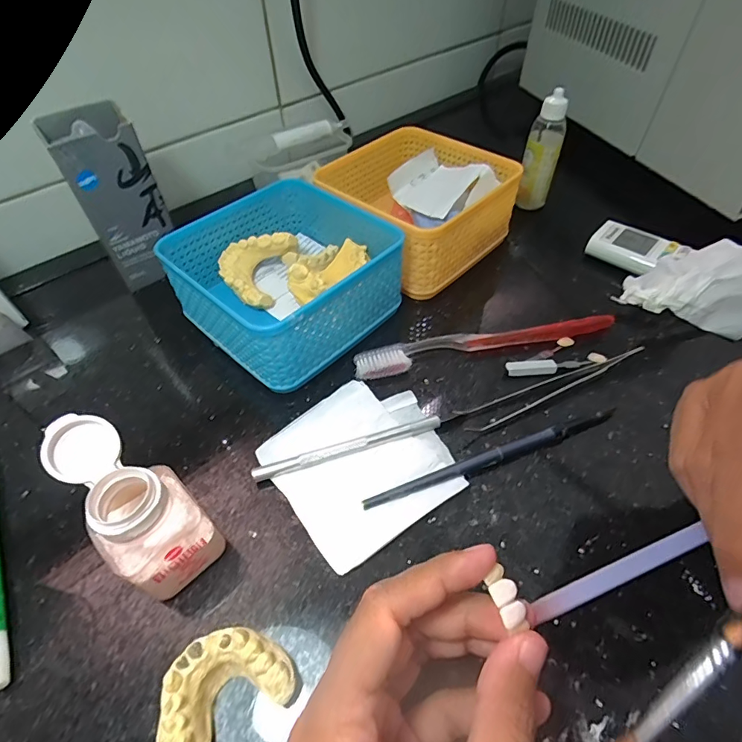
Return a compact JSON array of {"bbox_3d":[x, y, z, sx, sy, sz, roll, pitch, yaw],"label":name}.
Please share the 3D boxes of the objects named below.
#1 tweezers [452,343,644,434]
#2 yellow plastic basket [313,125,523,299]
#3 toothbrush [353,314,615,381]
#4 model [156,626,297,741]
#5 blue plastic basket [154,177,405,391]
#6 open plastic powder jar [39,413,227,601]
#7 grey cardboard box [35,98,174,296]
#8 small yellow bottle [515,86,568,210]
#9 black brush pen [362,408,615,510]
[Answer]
[{"bbox_3d":[0.119,0.008,0.287,0.135,0.011,0.017,-20,52,-15],"label":"tweezers"},{"bbox_3d":[0.037,-0.140,0.380,0.132,0.070,0.131,36,59,27],"label":"yellow plastic basket"},{"bbox_3d":[0.080,-0.021,0.312,0.185,0.011,0.018,-11,50,-8],"label":"toothbrush"},{"bbox_3d":[-0.062,0.133,0.183,0.054,0.025,0.038,-32,56,-23],"label":"model"},{"bbox_3d":[-0.061,-0.069,0.322,0.129,0.065,0.128,36,59,27],"label":"blue plastic basket"},{"bbox_3d":[-0.110,0.064,0.208,0.065,0.077,0.040,37,60,28],"label":"open plastic powder jar"},{"bbox_3d":[-0.196,-0.133,0.346,0.055,0.121,0.053,-28,55,-21],"label":"grey cardboard box"},{"bbox_3d":[0.169,-0.214,0.432,0.033,0.107,0.028,15,52,13],"label":"small yellow bottle"},{"bbox_3d":[0.072,0.050,0.256,0.160,0.008,0.008,-17,52,-13],"label":"black brush pen"}]

